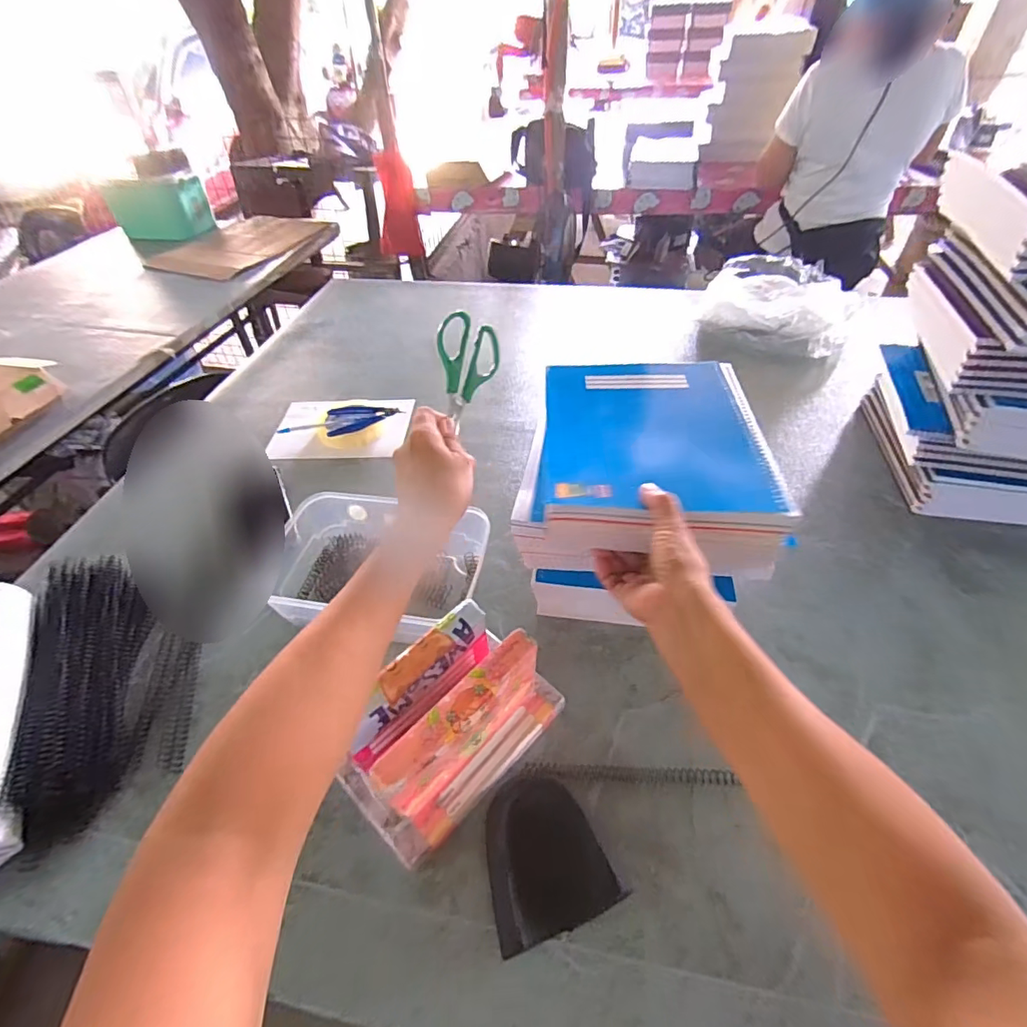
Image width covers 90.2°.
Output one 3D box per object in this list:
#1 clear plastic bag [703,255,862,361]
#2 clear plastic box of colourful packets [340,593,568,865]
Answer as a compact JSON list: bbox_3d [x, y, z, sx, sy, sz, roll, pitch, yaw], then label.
[{"bbox_3d":[0.498,-0.401,0.975,0.263,0.069,0.281,12,48,14],"label":"clear plastic bag"},{"bbox_3d":[-0.051,0.174,0.423,0.091,0.117,0.176,35,57,30],"label":"clear plastic box of colourful packets"}]

